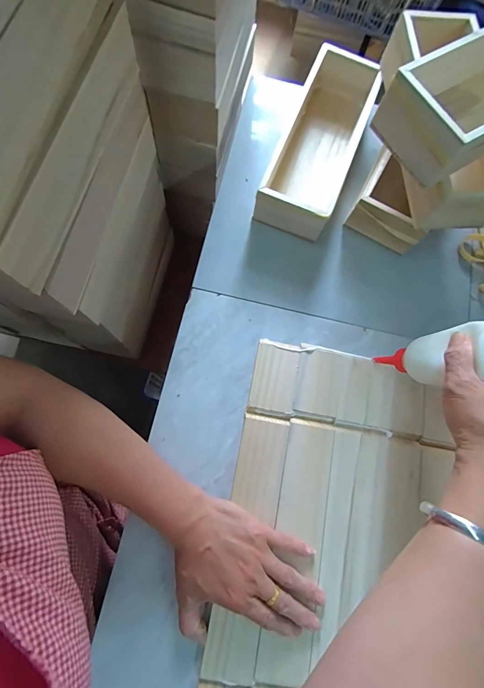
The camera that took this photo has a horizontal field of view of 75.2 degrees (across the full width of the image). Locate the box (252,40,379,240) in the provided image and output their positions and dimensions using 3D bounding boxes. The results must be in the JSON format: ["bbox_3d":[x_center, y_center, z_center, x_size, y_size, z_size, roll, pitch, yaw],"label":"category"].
[{"bbox_3d":[0.116,-0.299,0.471,0.100,0.070,0.291,21,75,4],"label":"box"}]

